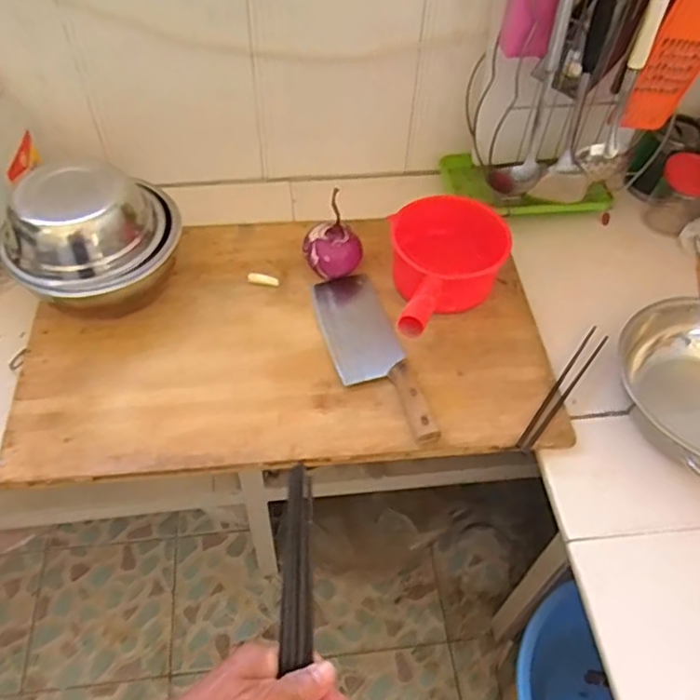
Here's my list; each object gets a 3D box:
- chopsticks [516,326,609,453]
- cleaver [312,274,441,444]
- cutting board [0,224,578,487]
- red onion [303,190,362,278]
[{"bbox_3d":[0.282,0.050,0.833,0.024,0.016,0.229,31,58,23],"label":"chopsticks"},{"bbox_3d":[0.023,0.003,0.844,0.095,0.018,0.292,-13,52,-11],"label":"cleaver"},{"bbox_3d":[-0.083,-0.029,0.868,0.689,0.029,0.403,-4,51,-3],"label":"cutting board"},{"bbox_3d":[-0.025,-0.145,0.918,0.085,0.078,0.068,-1,51,-1],"label":"red onion"}]

